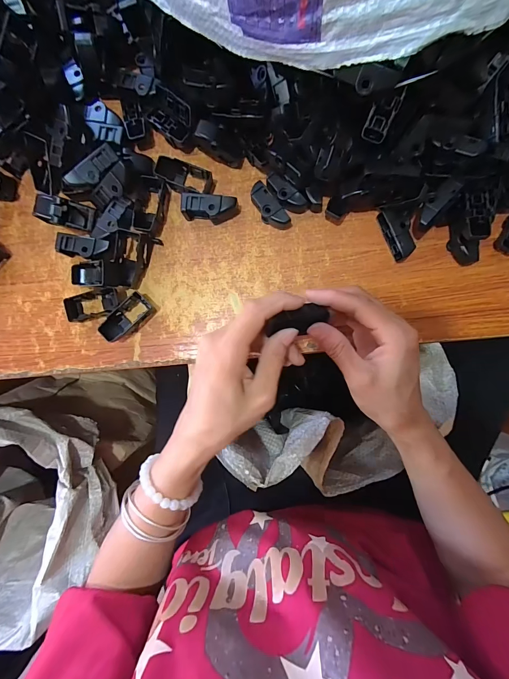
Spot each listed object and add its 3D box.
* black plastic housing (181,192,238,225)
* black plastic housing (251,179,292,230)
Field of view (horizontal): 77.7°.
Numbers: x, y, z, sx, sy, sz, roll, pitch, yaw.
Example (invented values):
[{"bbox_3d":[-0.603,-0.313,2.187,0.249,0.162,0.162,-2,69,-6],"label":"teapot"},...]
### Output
[{"bbox_3d":[-0.041,-0.120,0.293,0.049,0.022,0.023,0,89,1],"label":"black plastic housing"},{"bbox_3d":[0.014,-0.120,0.294,0.019,0.018,0.047,-40,89,0],"label":"black plastic housing"}]

